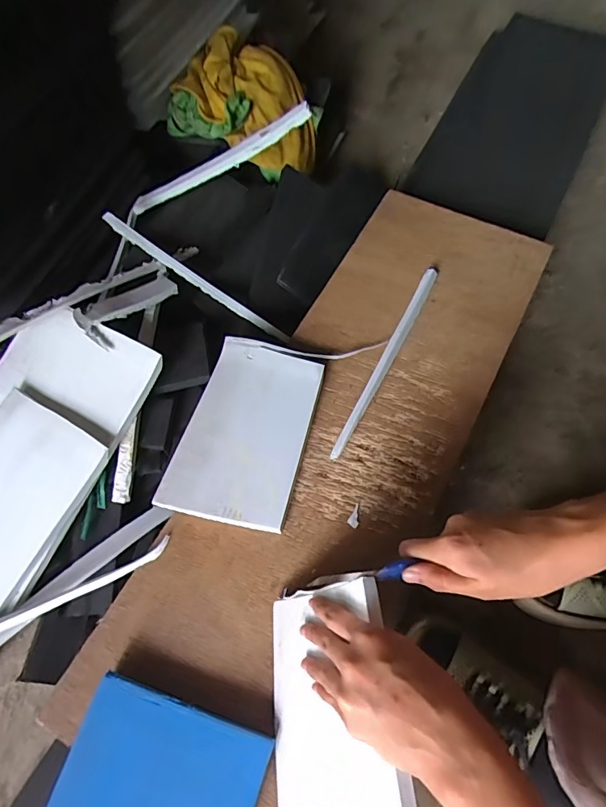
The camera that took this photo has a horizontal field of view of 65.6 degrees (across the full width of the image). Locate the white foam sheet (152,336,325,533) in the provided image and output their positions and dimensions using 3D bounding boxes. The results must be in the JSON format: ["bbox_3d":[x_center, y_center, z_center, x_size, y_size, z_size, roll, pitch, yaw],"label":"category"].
[{"bbox_3d":[-0.057,0.029,0.493,0.121,0.014,0.191,18,70,2],"label":"white foam sheet"}]

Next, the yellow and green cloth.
[{"bbox_3d":[-0.063,-0.425,0.669,0.211,0.059,0.179,26,84,-21],"label":"yellow and green cloth"}]

